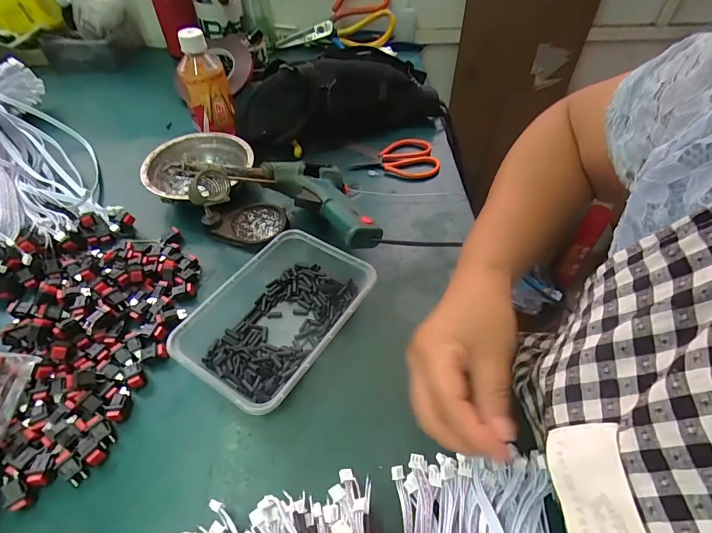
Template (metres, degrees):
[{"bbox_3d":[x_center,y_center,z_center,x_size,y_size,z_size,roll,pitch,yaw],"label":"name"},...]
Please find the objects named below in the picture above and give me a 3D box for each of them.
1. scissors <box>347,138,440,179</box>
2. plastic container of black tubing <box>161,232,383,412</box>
[{"bbox_3d":[0.050,-0.148,0.536,0.114,0.017,0.075,-2,50,-2],"label":"scissors"},{"bbox_3d":[-0.073,0.043,0.355,0.128,0.043,0.163,27,55,21],"label":"plastic container of black tubing"}]

